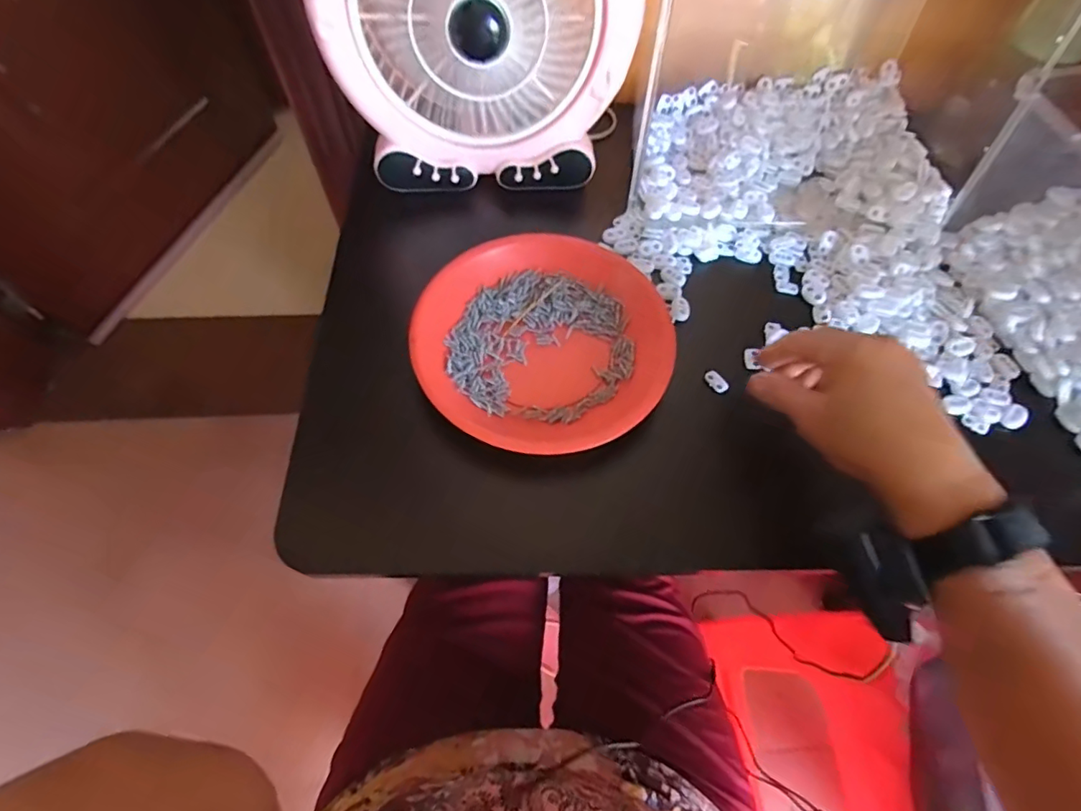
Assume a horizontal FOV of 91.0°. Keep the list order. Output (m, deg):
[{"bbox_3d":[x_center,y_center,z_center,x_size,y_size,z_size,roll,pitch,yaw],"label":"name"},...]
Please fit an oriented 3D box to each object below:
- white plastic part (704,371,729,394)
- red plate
[{"bbox_3d":[0.137,-0.018,0.415,0.013,0.004,0.021,-37,71,-19],"label":"white plastic part"},{"bbox_3d":[0.003,-0.055,0.416,0.189,0.024,0.187,1,63,-3],"label":"red plate"}]

